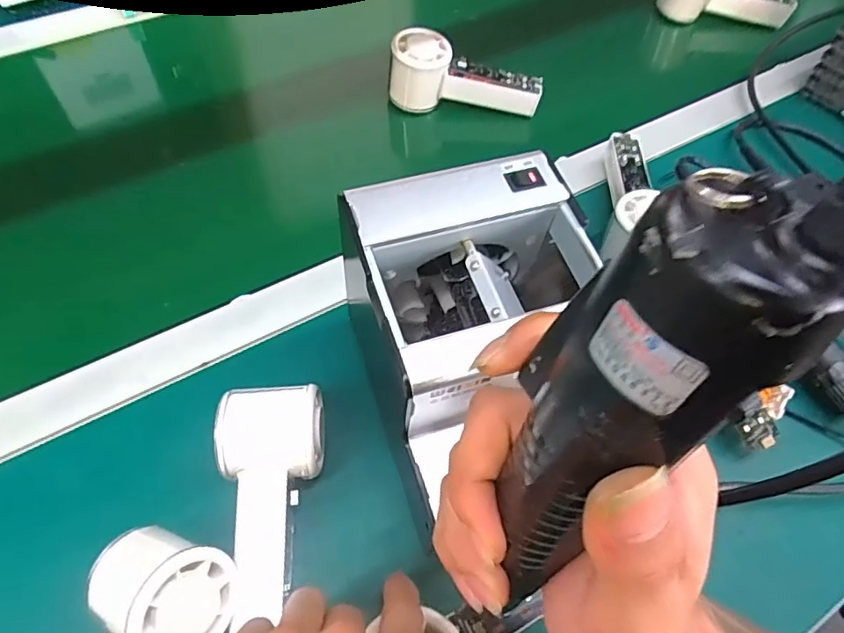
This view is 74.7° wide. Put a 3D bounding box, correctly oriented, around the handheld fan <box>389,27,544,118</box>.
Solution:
[{"bbox_3d":[0.043,-0.230,0.546,0.147,0.064,0.043,10,57,2],"label":"handheld fan"}]

